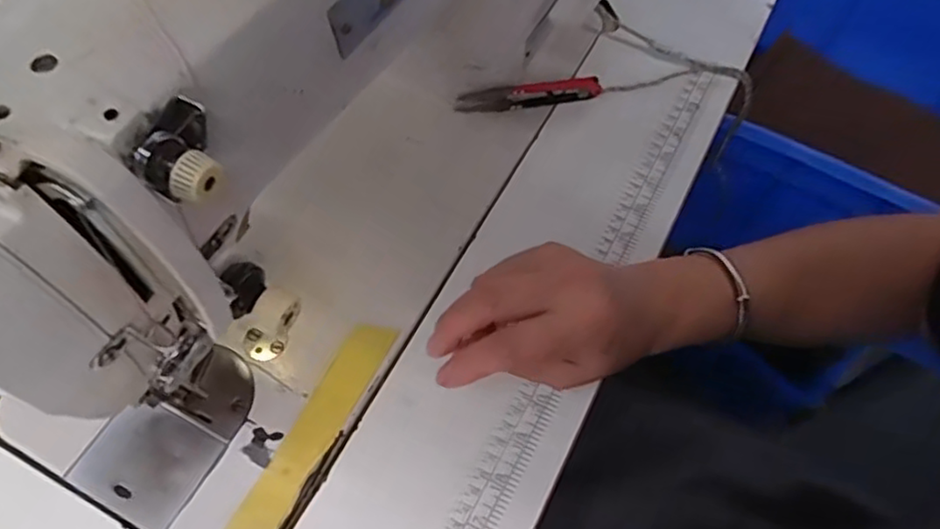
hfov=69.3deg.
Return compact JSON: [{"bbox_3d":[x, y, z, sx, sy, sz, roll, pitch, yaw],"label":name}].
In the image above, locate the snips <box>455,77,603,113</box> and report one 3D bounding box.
[{"bbox_3d":[0.043,-0.122,0.492,0.105,0.024,0.008,-9,62,-8],"label":"snips"}]

